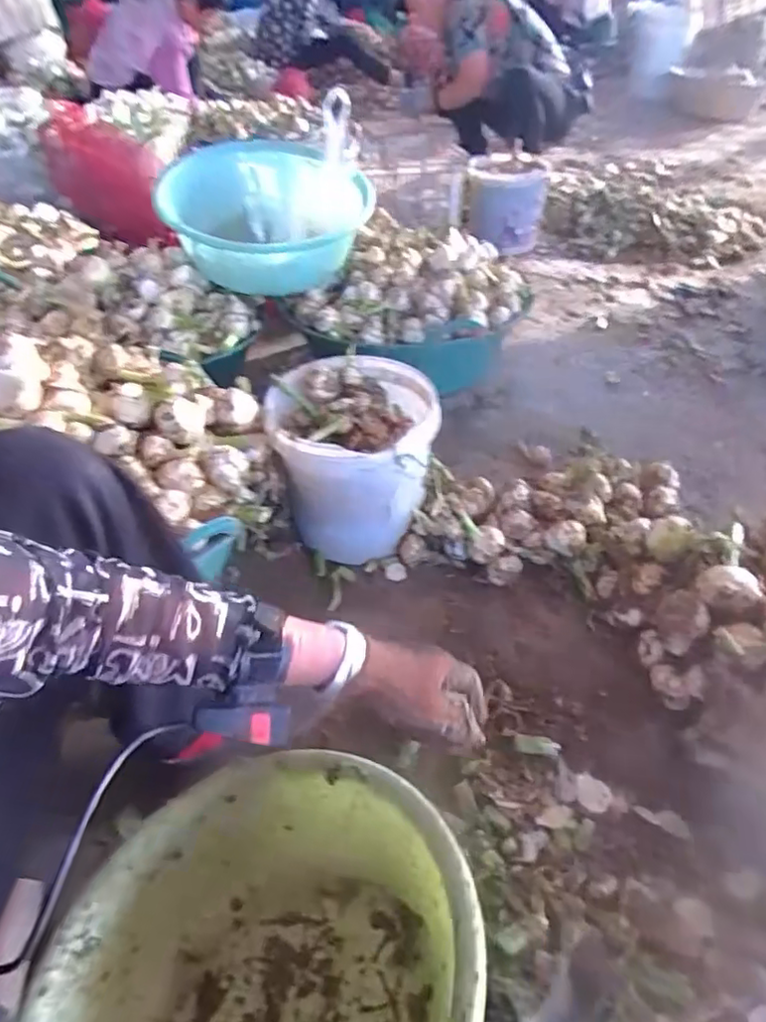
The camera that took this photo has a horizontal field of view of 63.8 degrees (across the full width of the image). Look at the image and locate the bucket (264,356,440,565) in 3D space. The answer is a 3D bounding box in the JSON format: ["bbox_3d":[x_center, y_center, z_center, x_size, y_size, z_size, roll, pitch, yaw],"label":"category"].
[{"bbox_3d":[-0.039,-0.083,0.964,0.226,0.227,0.230,-2,43,2],"label":"bucket"}]

